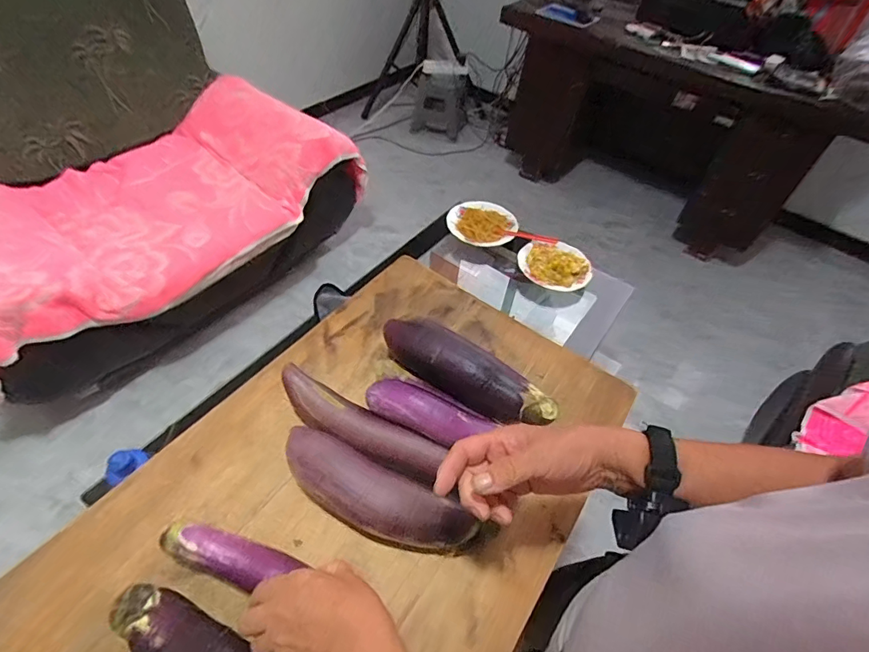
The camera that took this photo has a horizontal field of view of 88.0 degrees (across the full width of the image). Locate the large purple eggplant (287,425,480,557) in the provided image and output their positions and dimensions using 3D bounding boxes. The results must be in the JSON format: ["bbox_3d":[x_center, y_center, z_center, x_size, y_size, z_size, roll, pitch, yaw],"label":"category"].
[{"bbox_3d":[-0.063,0.184,0.482,0.212,0.066,0.062,21,52,12],"label":"large purple eggplant"}]

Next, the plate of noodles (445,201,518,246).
[{"bbox_3d":[0.139,-0.303,1.341,0.200,0.047,0.182,2,51,-3],"label":"plate of noodles"}]

